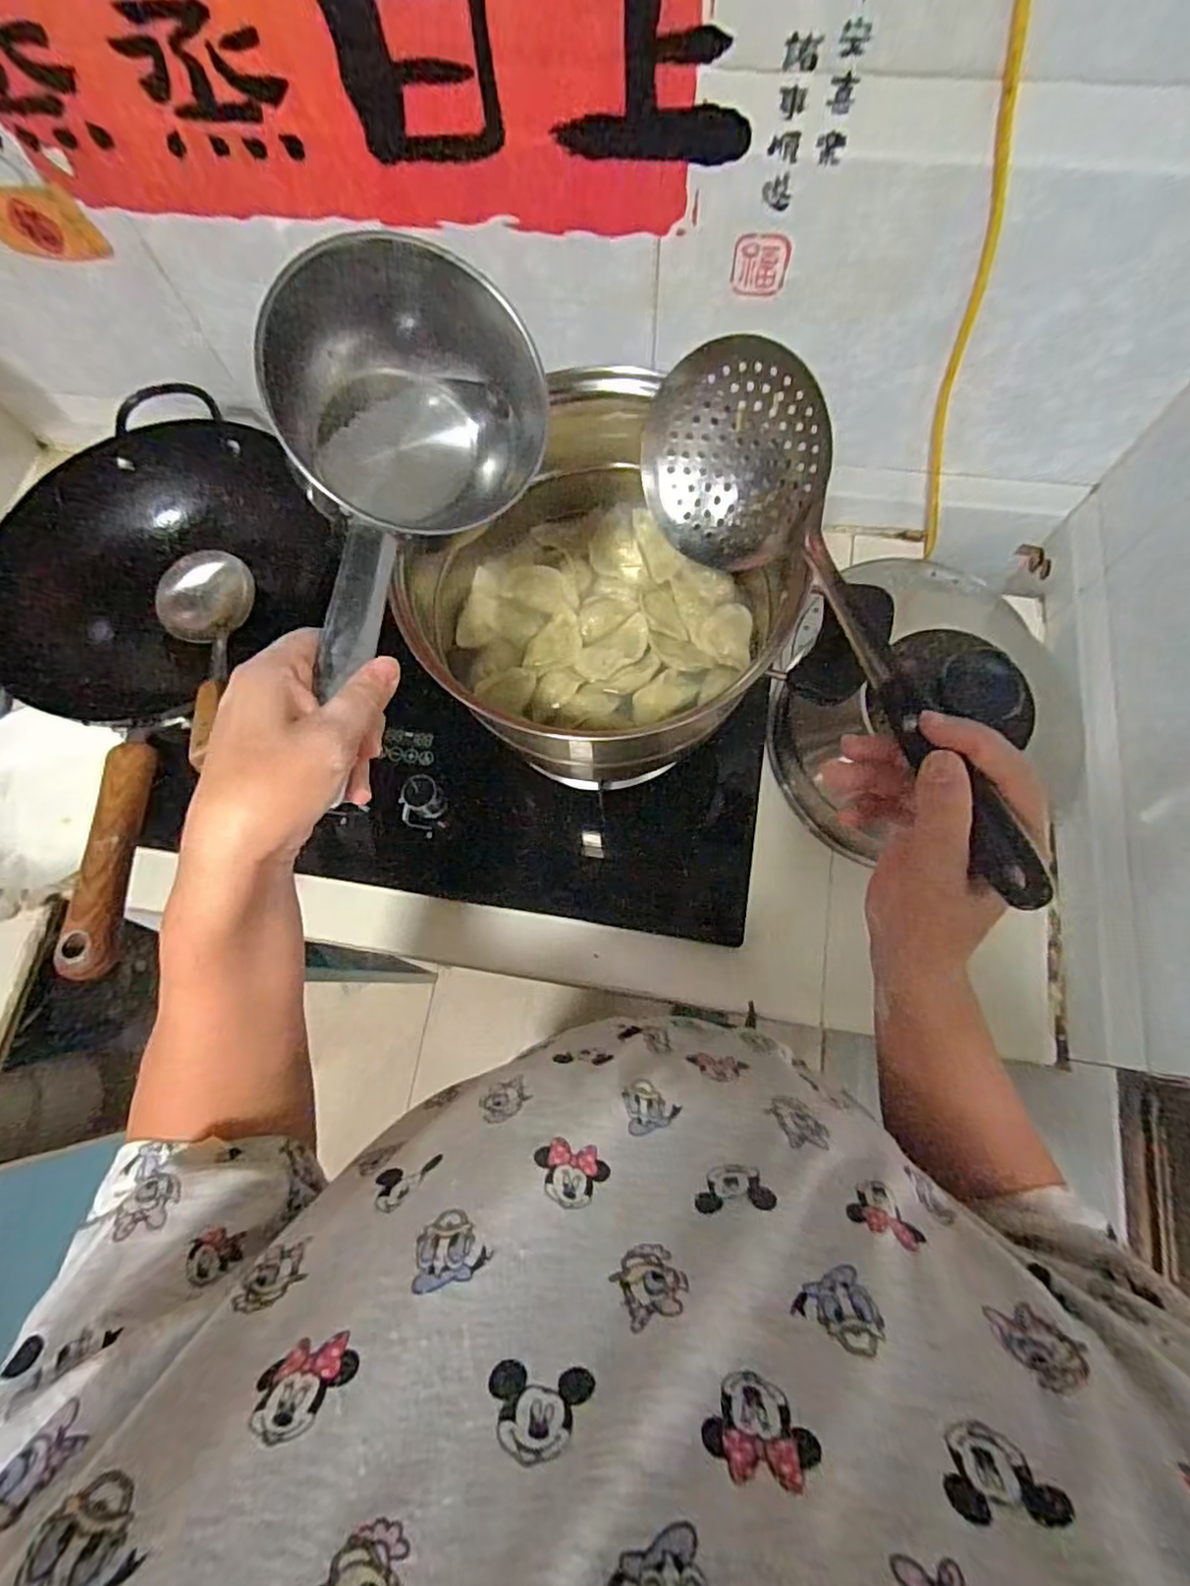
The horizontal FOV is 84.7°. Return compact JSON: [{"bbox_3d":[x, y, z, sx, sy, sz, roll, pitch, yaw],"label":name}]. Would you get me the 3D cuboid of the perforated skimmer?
[{"bbox_3d":[0.124,-0.102,0.357,0.084,0.109,0.356,-18,60,-3],"label":"perforated skimmer"}]

